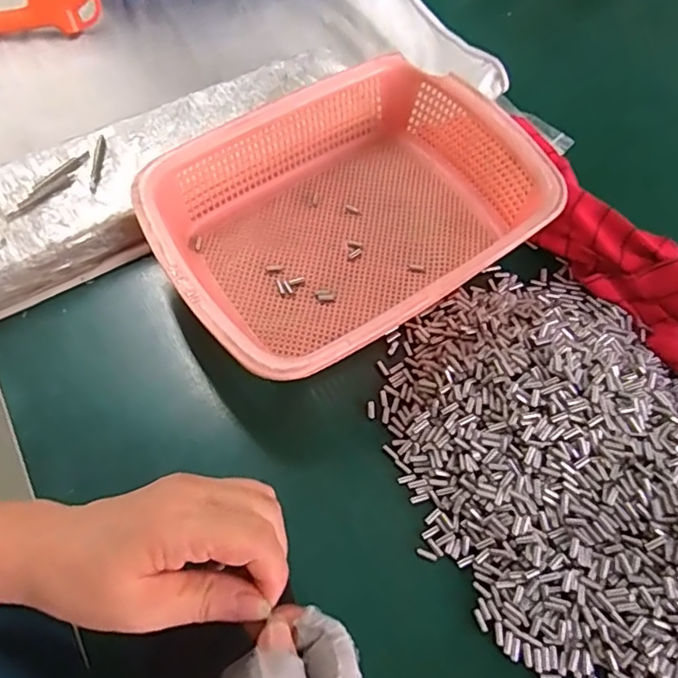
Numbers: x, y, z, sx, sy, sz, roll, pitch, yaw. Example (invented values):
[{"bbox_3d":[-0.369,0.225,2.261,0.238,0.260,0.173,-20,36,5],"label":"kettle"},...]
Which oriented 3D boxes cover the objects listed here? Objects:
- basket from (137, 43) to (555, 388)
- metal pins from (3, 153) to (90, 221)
[{"bbox_3d":[0.007,-0.100,0.462,0.295,0.070,0.217,-31,69,-18],"label":"basket"},{"bbox_3d":[-0.234,-0.124,0.467,0.020,0.005,0.082,38,67,15],"label":"metal pins"}]

